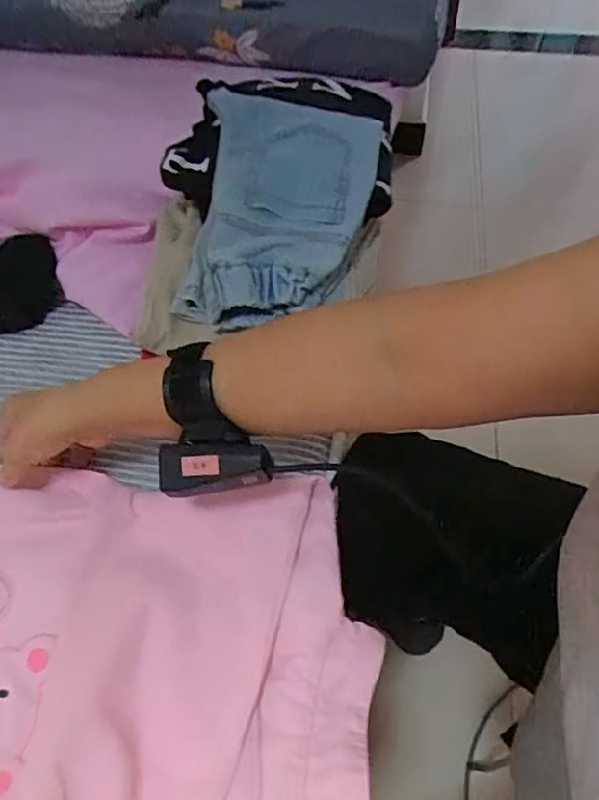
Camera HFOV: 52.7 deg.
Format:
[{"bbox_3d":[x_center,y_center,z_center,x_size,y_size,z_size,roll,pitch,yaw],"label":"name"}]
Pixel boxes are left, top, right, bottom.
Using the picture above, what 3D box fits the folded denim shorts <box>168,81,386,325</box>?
[{"bbox_3d":[-0.016,-0.175,0.538,0.151,0.064,0.234,7,54,6],"label":"folded denim shorts"}]

